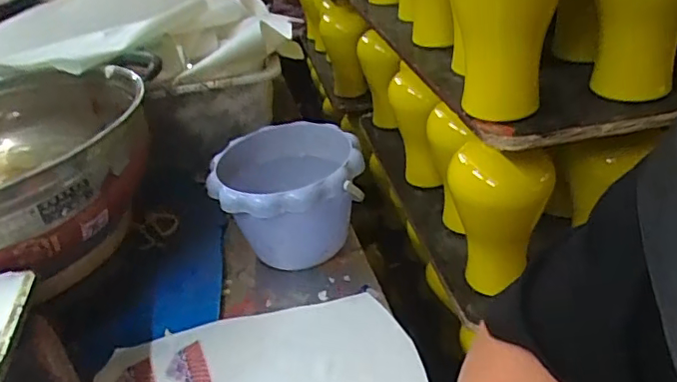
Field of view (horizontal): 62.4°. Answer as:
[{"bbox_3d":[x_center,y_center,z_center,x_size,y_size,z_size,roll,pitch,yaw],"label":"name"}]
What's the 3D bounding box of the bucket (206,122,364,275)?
[{"bbox_3d":[-0.052,0.012,0.602,0.145,0.118,0.147,-5,32,3],"label":"bucket"}]

